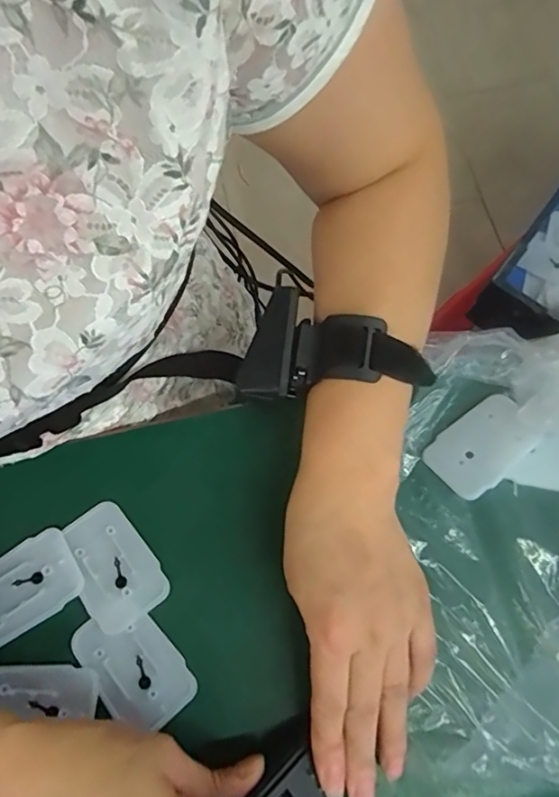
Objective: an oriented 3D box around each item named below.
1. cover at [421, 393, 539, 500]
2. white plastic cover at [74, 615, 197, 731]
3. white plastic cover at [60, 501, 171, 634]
[{"bbox_3d":[0.126,0.029,0.332,0.066,0.004,0.044,-41,55,-3],"label":"cover"},{"bbox_3d":[-0.082,0.149,0.297,0.043,0.006,0.068,-42,78,-13],"label":"white plastic cover"},{"bbox_3d":[-0.099,0.098,0.312,0.044,0.006,0.068,-34,77,-11],"label":"white plastic cover"}]

